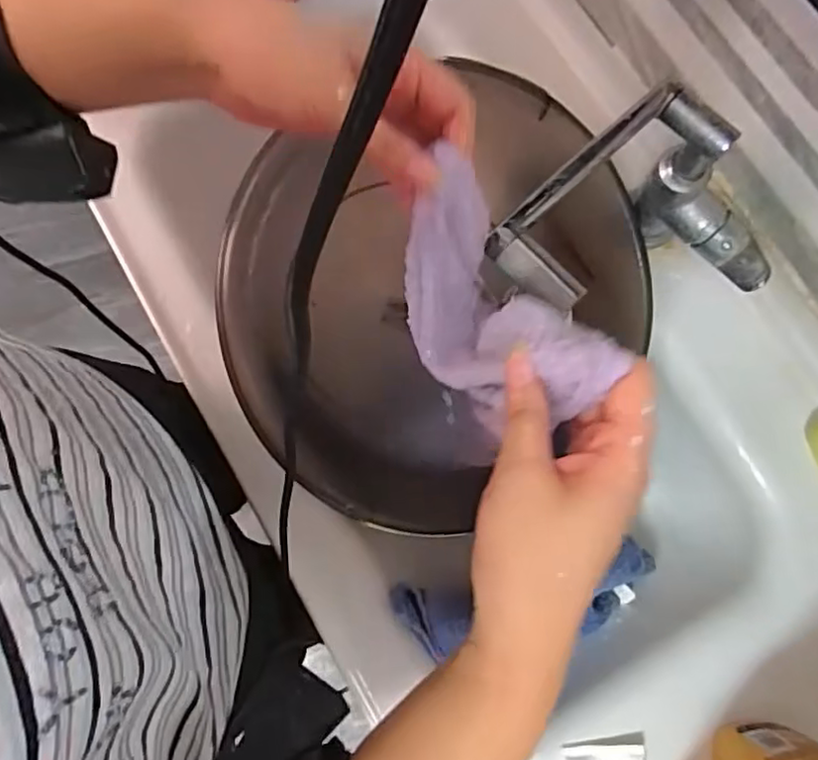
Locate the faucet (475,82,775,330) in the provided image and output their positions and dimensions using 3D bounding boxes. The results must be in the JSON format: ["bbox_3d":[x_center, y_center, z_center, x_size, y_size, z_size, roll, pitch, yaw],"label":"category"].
[{"bbox_3d":[0.162,-0.091,0.476,0.209,0.165,0.140,-39,82,-9],"label":"faucet"}]

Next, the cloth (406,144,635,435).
[{"bbox_3d":[0.038,-0.028,0.326,0.043,0.155,0.124,-31,81,-7],"label":"cloth"}]

